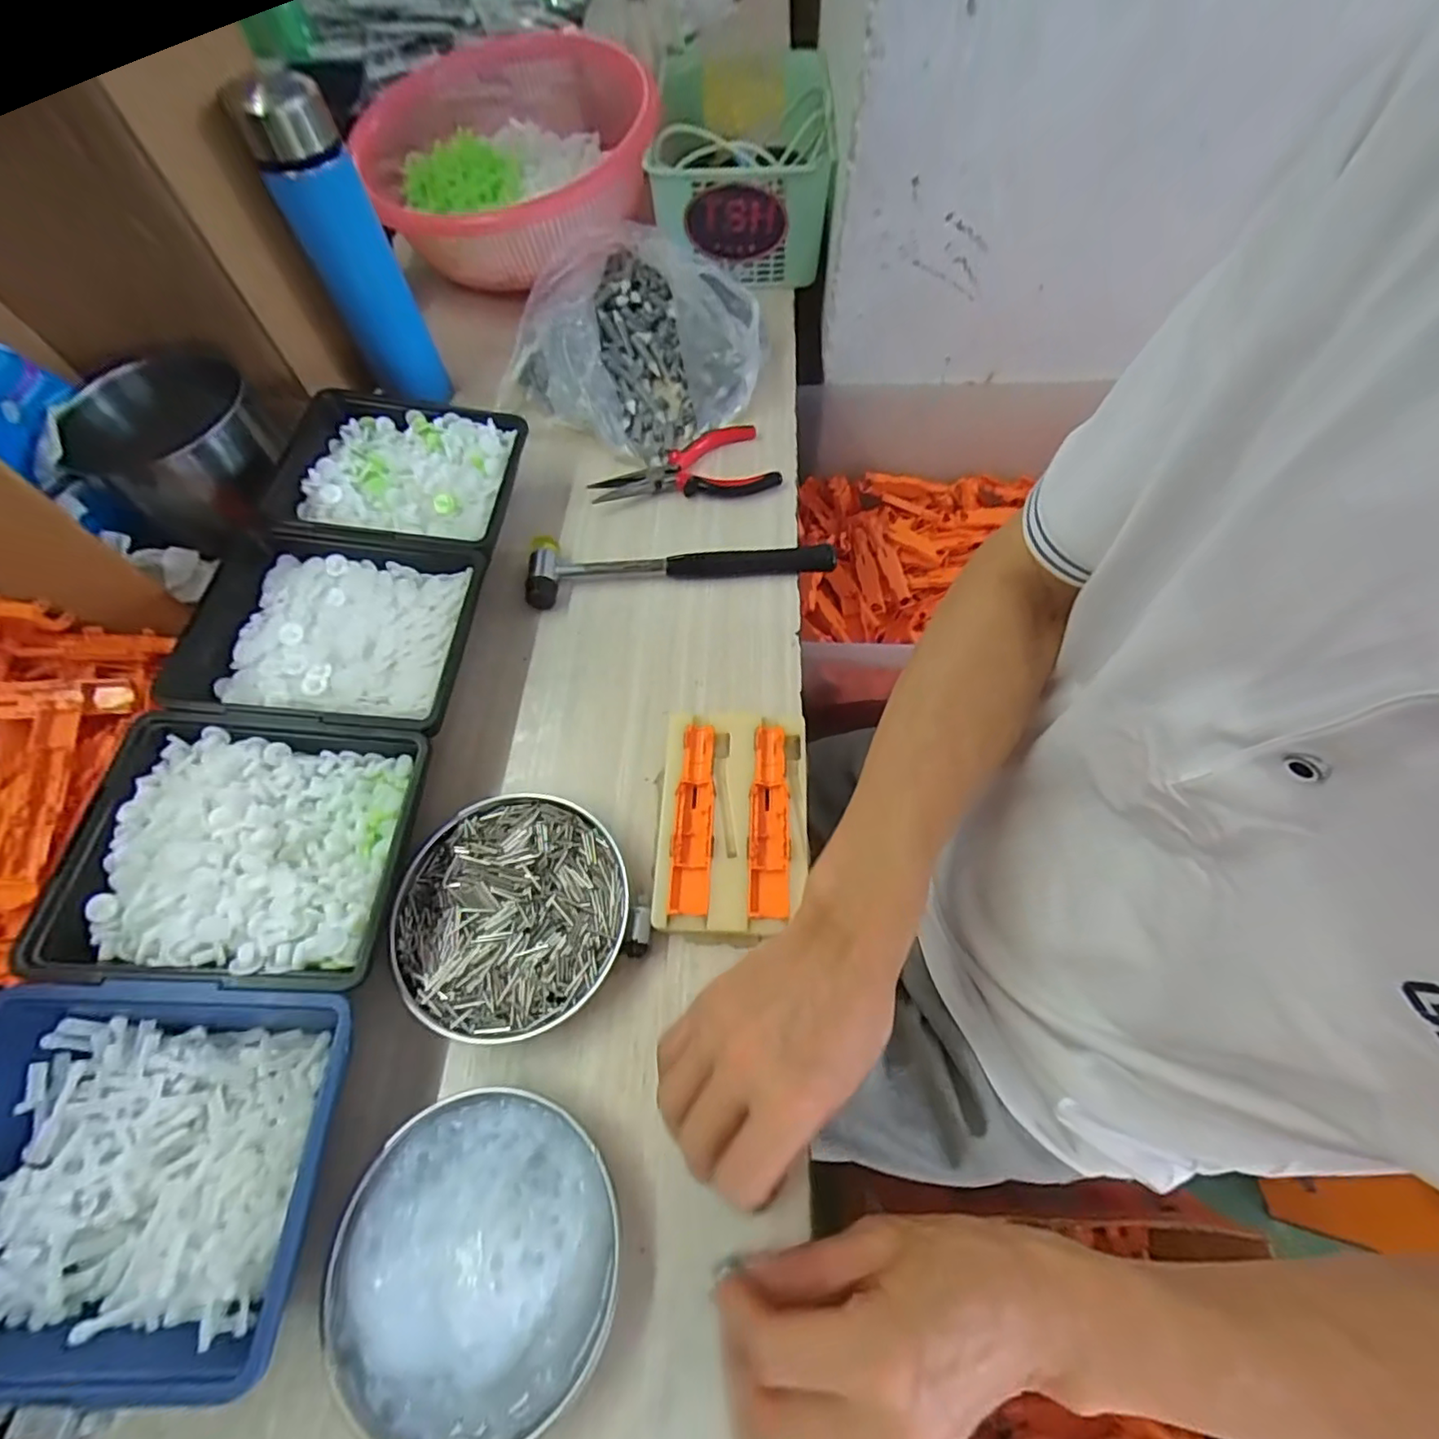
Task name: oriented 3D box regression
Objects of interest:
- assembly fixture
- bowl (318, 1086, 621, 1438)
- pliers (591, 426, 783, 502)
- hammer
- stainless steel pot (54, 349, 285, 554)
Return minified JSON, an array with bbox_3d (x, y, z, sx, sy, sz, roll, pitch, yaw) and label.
[{"bbox_3d":[0.008,0.059,0.384,0.090,0.019,0.140,1,62,3],"label":"assembly fixture"},{"bbox_3d":[-0.114,0.252,0.287,0.129,0.026,0.128,-1,61,2],"label":"bowl"},{"bbox_3d":[-0.028,-0.210,0.526,0.155,0.012,0.080,-22,63,-9],"label":"pliers"},{"bbox_3d":[-0.030,-0.127,0.480,0.233,0.026,0.050,-7,61,-2],"label":"hammer"},{"bbox_3d":[-0.420,-0.212,0.486,0.131,0.087,0.104,-41,68,-18],"label":"stainless steel pot"}]

